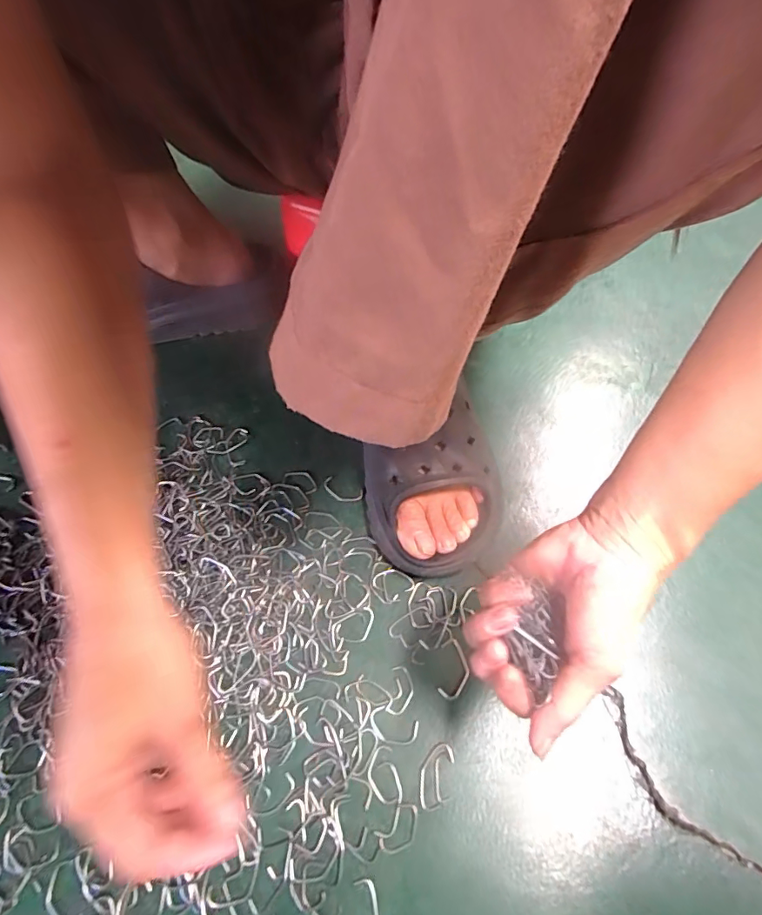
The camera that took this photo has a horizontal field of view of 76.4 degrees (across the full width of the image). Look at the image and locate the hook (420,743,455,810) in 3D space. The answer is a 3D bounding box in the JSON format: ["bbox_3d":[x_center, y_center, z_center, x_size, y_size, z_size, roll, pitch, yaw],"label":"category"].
[{"bbox_3d":[0.034,0.204,0.310,0.018,0.005,0.038,18,62,10],"label":"hook"}]

